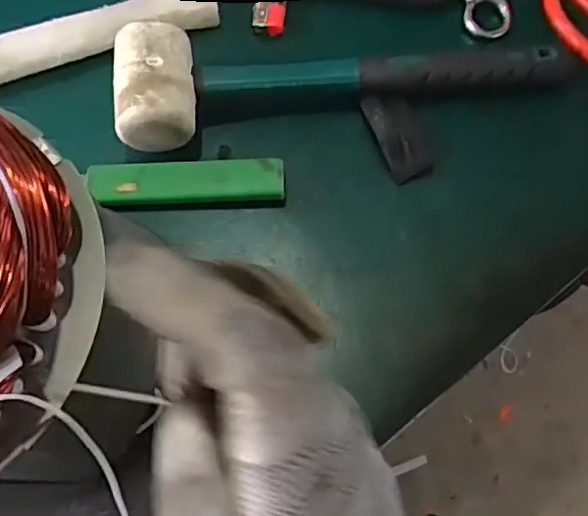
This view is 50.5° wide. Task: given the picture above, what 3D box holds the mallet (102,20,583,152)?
[{"bbox_3d":[0.033,-0.114,0.385,0.280,0.042,0.068,-7,67,-4],"label":"mallet"}]

